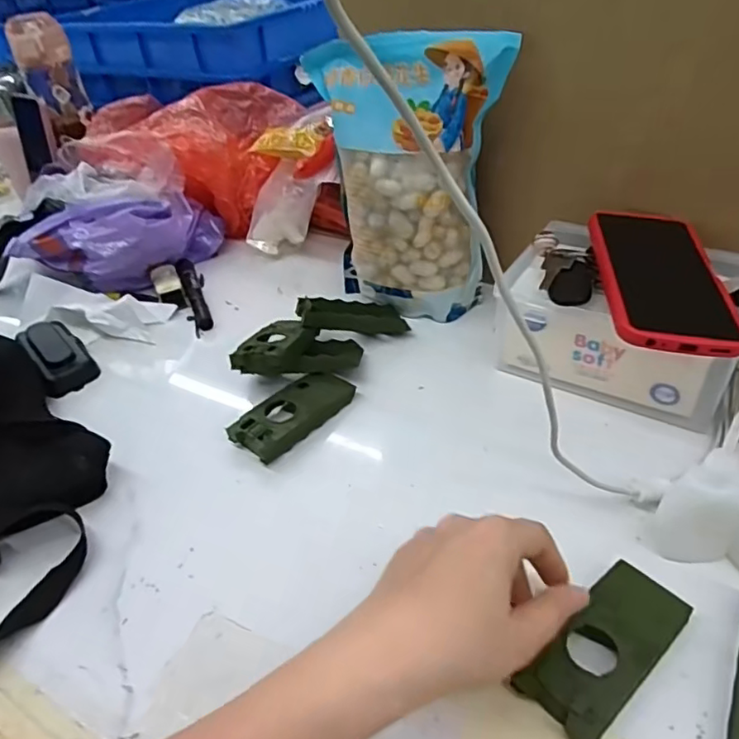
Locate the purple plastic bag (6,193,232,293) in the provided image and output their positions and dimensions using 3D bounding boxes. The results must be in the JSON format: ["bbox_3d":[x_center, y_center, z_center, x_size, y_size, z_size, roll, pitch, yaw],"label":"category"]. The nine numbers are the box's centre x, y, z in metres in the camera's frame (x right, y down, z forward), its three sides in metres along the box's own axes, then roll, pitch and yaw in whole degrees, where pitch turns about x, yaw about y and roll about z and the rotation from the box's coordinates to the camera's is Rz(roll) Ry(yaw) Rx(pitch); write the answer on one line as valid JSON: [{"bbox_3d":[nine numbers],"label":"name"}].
[{"bbox_3d":[-0.275,-0.149,0.668,0.221,0.078,0.109,-19,40,-18],"label":"purple plastic bag"}]

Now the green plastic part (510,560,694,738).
[{"bbox_3d":[0.129,0.147,0.320,0.103,0.015,0.044,-33,46,-29],"label":"green plastic part"}]

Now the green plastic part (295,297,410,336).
[{"bbox_3d":[-0.017,-0.054,0.575,0.101,0.019,0.043,5,36,-16],"label":"green plastic part"}]

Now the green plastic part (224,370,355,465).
[{"bbox_3d":[-0.061,0.035,0.490,0.048,0.016,0.103,26,47,33],"label":"green plastic part"}]

